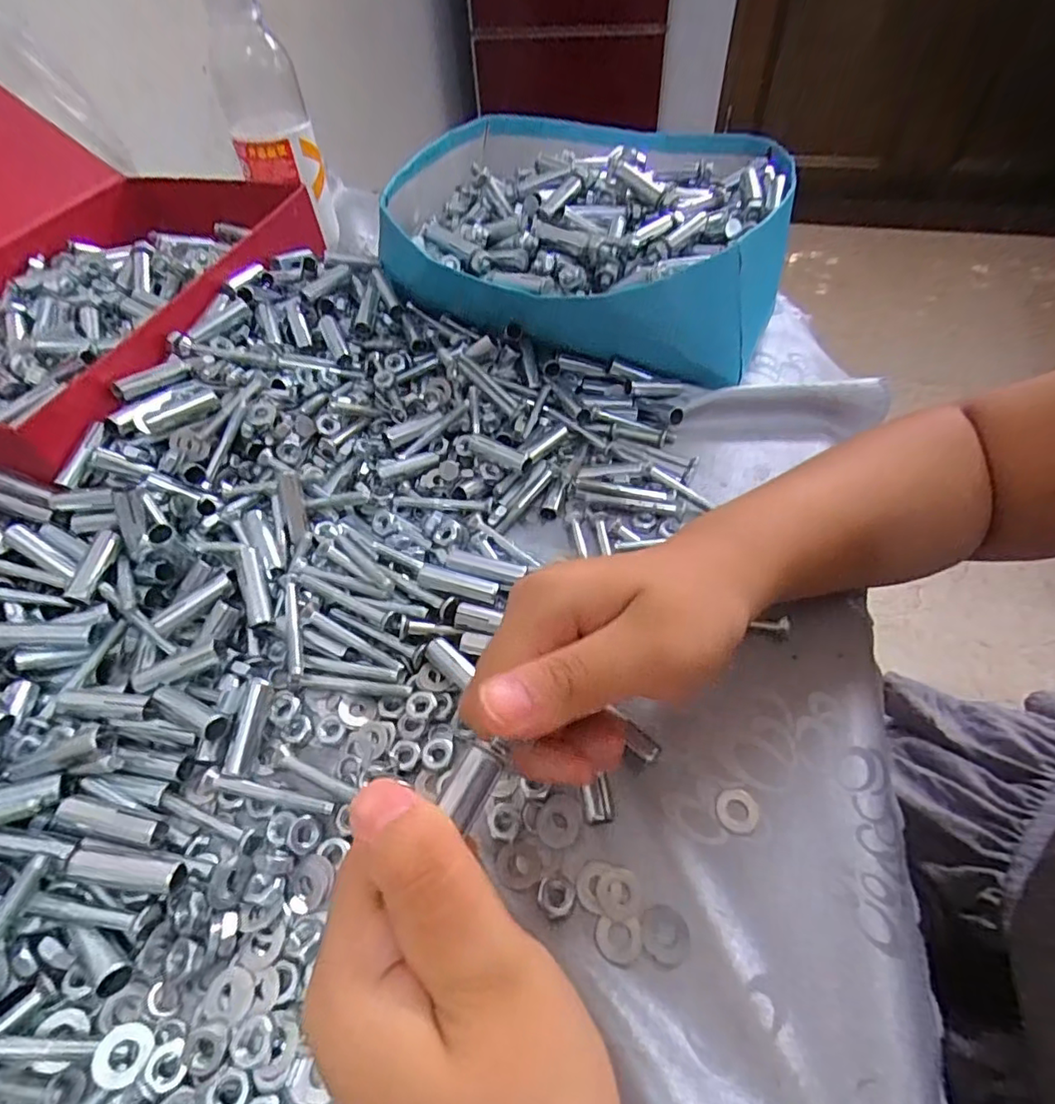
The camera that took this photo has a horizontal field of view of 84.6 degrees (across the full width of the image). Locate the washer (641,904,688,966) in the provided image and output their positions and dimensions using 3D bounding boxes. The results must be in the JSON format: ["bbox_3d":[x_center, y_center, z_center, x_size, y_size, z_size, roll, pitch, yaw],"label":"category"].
[{"bbox_3d":[0.049,0.136,0.206,0.016,0.004,0.017,7,53,8],"label":"washer"}]

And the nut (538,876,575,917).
[{"bbox_3d":[0.010,0.127,0.214,0.014,0.004,0.012,24,57,20],"label":"nut"}]

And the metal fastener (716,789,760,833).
[{"bbox_3d":[0.084,0.103,0.232,0.016,0.004,0.017,-1,52,2],"label":"metal fastener"}]

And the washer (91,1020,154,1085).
[{"bbox_3d":[-0.132,0.163,0.189,0.016,0.004,0.016,10,52,-13],"label":"washer"}]

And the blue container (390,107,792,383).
[{"bbox_3d":[0.051,-0.254,0.445,0.275,0.081,0.292,-1,52,2],"label":"blue container"}]

